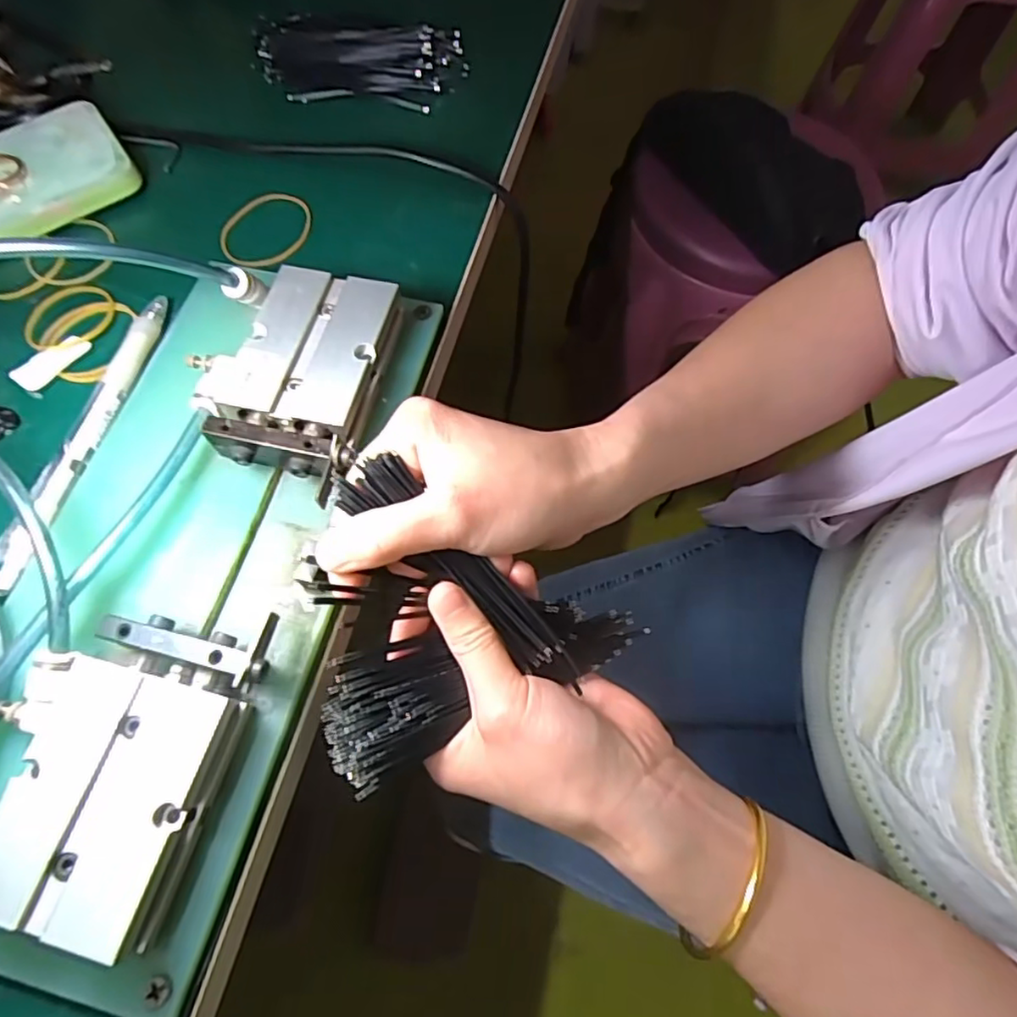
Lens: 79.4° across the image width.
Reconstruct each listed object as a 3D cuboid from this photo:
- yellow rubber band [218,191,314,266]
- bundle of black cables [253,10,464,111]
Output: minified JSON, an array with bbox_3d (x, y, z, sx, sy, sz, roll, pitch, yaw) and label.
[{"bbox_3d":[-0.126,-0.146,0.319,0.043,0.004,0.054,10,66,5],"label":"yellow rubber band"},{"bbox_3d":[-0.093,-0.269,0.365,0.127,0.019,0.056,9,66,4],"label":"bundle of black cables"}]

